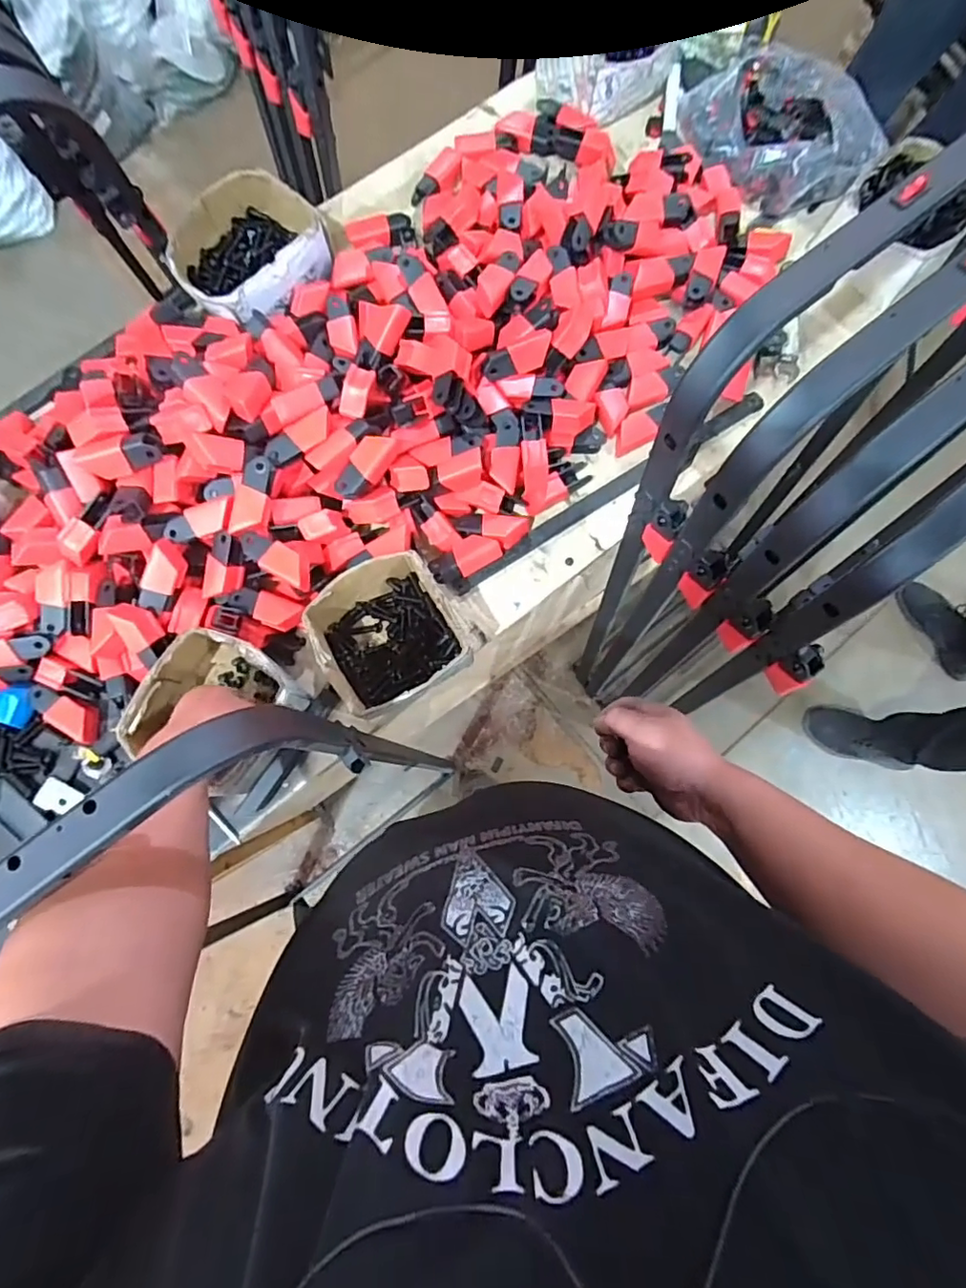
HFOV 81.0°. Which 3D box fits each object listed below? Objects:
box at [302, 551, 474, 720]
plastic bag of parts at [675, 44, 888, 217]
[{"bbox_3d":[-0.106,-0.011,0.633,0.152,0.079,0.153,-29,82,-5],"label":"box"},{"bbox_3d":[0.414,-0.711,0.775,0.206,0.056,0.250,-44,84,-7],"label":"plastic bag of parts"}]

